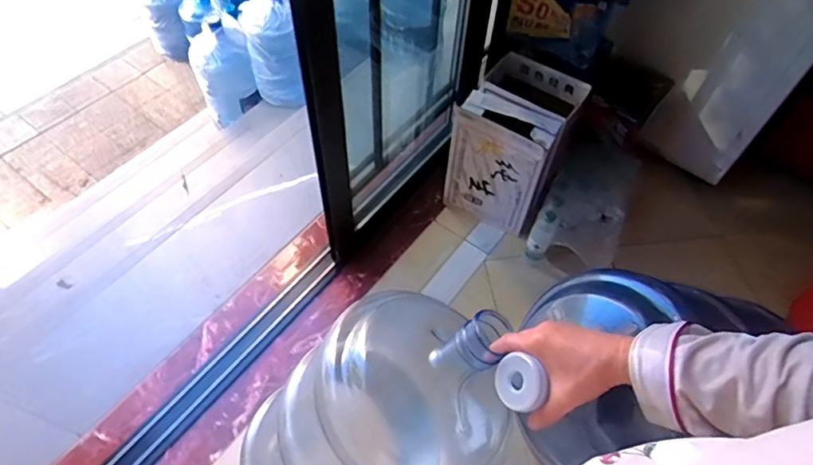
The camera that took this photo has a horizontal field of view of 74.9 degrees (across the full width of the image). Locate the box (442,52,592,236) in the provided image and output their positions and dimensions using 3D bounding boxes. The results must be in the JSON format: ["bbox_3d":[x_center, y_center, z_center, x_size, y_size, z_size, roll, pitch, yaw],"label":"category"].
[{"bbox_3d":[0.332,-0.271,1.644,0.307,0.397,0.360,26,59,15],"label":"box"}]

